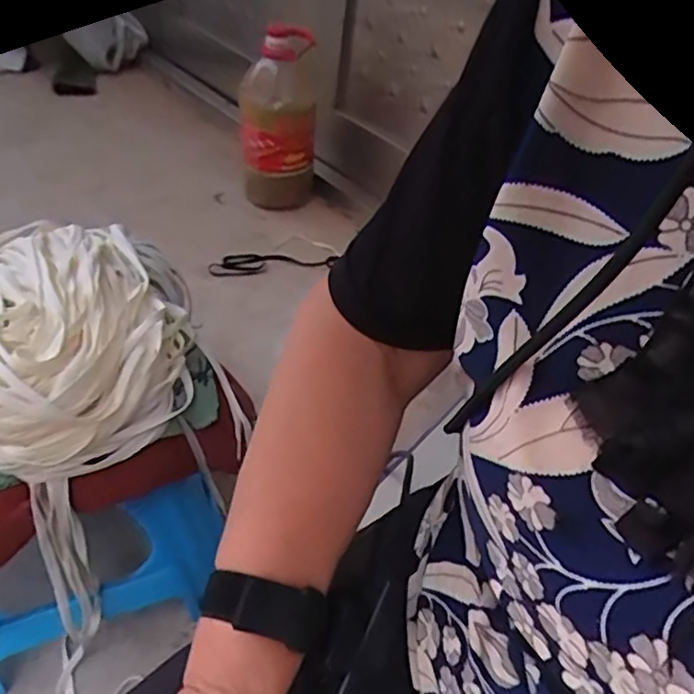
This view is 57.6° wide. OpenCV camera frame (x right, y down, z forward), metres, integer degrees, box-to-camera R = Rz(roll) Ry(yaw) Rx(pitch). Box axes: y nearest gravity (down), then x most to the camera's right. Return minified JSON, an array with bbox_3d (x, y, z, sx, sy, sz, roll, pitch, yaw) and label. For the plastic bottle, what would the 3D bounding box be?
[{"bbox_3d":[-0.142,-0.441,1.316,0.149,0.370,0.141,4,41,-6],"label":"plastic bottle"}]

